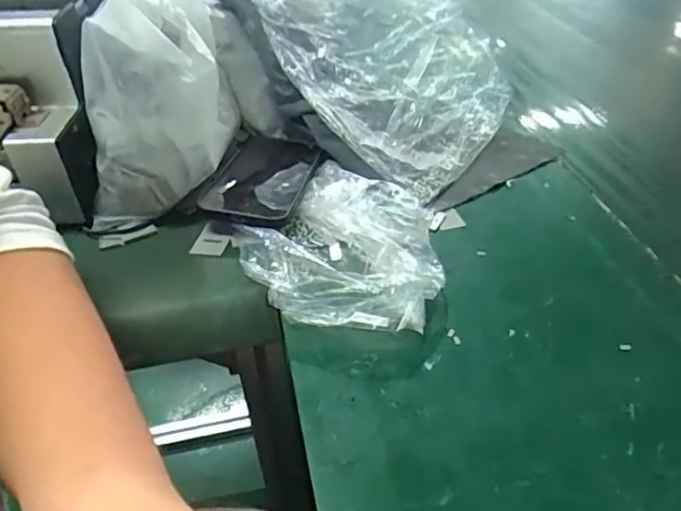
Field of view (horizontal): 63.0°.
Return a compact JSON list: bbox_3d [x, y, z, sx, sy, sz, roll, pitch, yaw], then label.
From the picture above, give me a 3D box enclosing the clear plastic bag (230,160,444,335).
[{"bbox_3d":[-0.005,-0.010,0.407,0.127,0.043,0.175,-26,47,-26],"label":"clear plastic bag"}]

